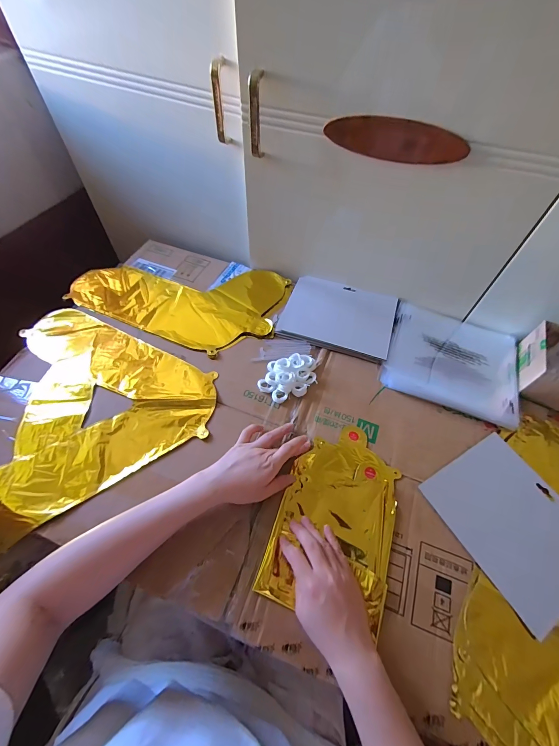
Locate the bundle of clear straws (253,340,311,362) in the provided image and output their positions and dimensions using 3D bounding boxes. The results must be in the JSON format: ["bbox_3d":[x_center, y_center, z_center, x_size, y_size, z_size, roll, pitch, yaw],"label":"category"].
[{"bbox_3d":[0.006,-0.043,0.555,0.100,0.006,0.046,3,57,-1],"label":"bundle of clear straws"}]

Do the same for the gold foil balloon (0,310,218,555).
[{"bbox_3d":[-0.326,0.030,0.509,0.351,0.036,0.359,-31,64,-21],"label":"gold foil balloon"}]

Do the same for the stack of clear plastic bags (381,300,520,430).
[{"bbox_3d":[0.313,-0.031,0.569,0.221,0.016,0.219,20,58,10],"label":"stack of clear plastic bags"}]

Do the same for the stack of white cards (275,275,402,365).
[{"bbox_3d":[0.118,-0.112,0.611,0.209,0.012,0.171,18,58,8],"label":"stack of white cards"}]

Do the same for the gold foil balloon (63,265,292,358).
[{"bbox_3d":[-0.201,-0.157,0.626,0.394,0.016,0.226,15,58,6],"label":"gold foil balloon"}]

